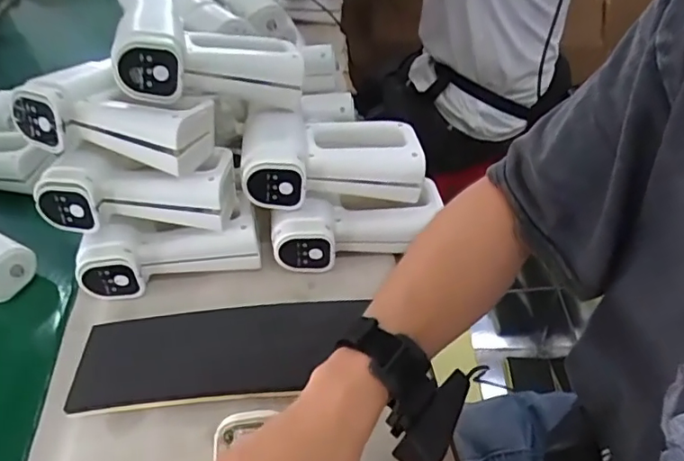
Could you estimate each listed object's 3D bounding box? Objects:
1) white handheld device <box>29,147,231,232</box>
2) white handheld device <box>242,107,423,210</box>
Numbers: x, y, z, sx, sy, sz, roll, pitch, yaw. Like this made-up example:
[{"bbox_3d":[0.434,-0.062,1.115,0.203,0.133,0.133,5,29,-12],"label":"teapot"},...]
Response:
[{"bbox_3d":[-0.202,-0.048,0.544,0.181,0.070,0.092,-5,42,2],"label":"white handheld device"},{"bbox_3d":[-0.012,-0.084,0.573,0.181,0.066,0.107,-9,42,-1],"label":"white handheld device"}]

